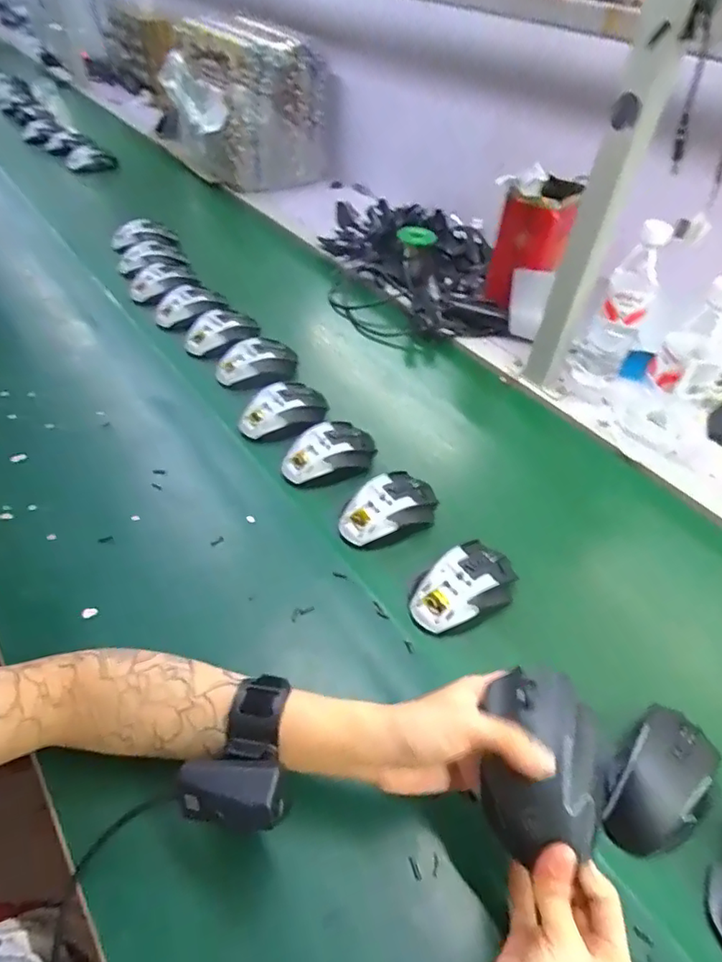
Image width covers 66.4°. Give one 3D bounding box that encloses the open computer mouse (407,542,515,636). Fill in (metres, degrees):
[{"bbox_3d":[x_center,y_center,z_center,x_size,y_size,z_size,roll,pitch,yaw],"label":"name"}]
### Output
[{"bbox_3d":[0.103,0.102,0.533,0.112,0.033,0.067,-28,54,-28],"label":"open computer mouse"}]

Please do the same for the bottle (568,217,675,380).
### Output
[{"bbox_3d":[0.350,-0.230,0.754,0.069,0.229,0.056,21,48,16],"label":"bottle"}]

